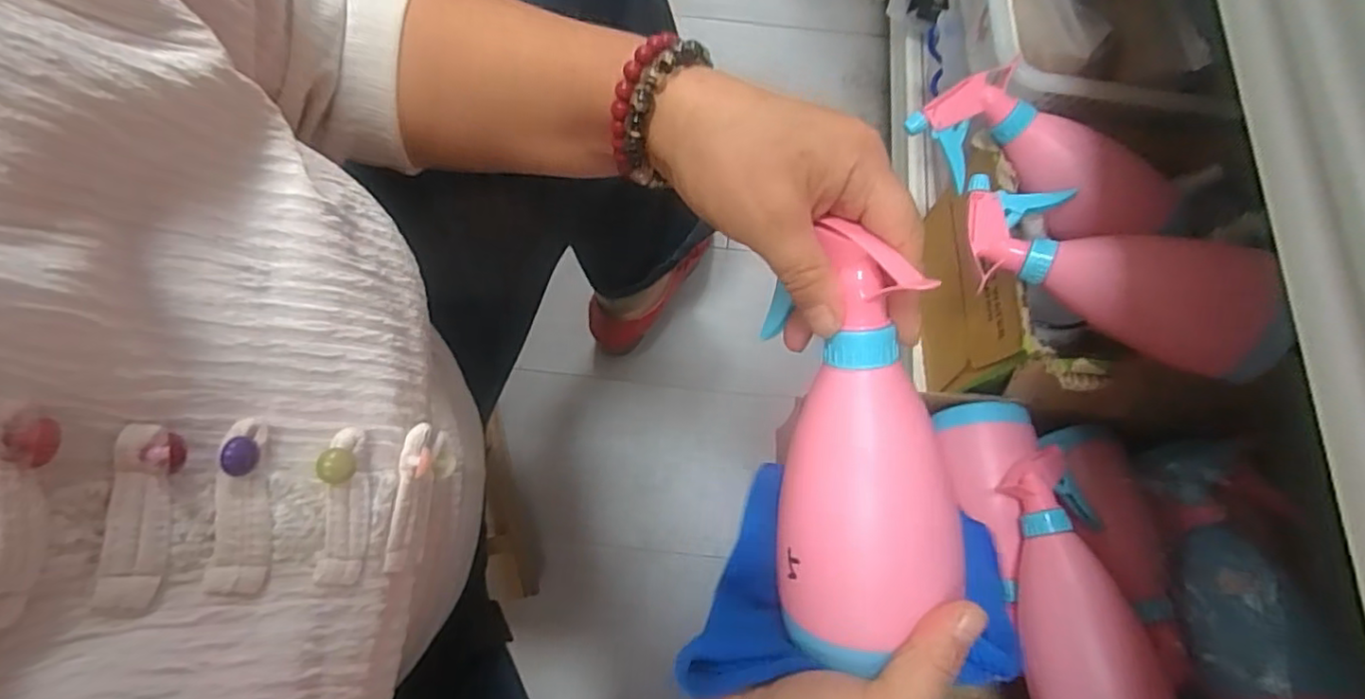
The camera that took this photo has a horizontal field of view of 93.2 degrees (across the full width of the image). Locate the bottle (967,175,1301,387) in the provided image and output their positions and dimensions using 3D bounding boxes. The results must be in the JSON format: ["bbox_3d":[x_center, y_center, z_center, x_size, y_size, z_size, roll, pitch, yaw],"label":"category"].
[{"bbox_3d":[0.286,-0.055,0.434,0.206,0.060,0.072,32,73,23],"label":"bottle"}]

